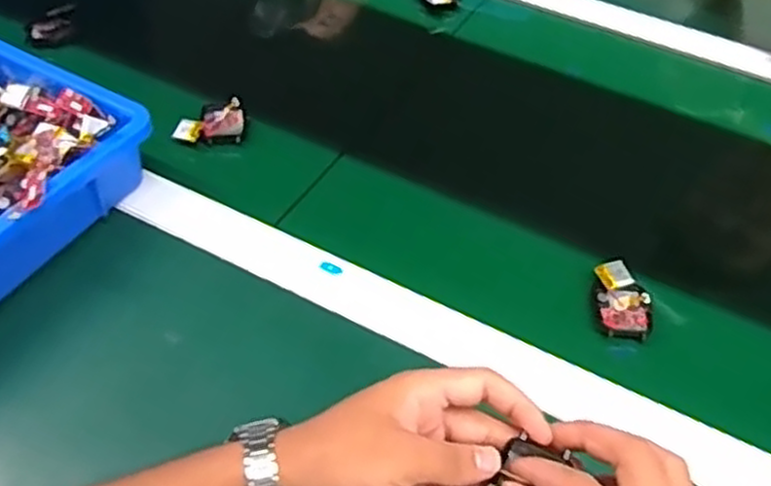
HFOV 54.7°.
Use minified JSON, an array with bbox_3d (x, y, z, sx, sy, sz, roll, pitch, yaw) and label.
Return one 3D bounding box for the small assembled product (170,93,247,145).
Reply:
[{"bbox_3d":[-0.142,-0.100,0.605,0.056,0.023,0.034,-6,47,-11],"label":"small assembled product"}]

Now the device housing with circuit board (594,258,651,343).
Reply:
[{"bbox_3d":[0.162,0.040,0.510,0.036,0.024,0.054,0,49,-3],"label":"device housing with circuit board"}]

